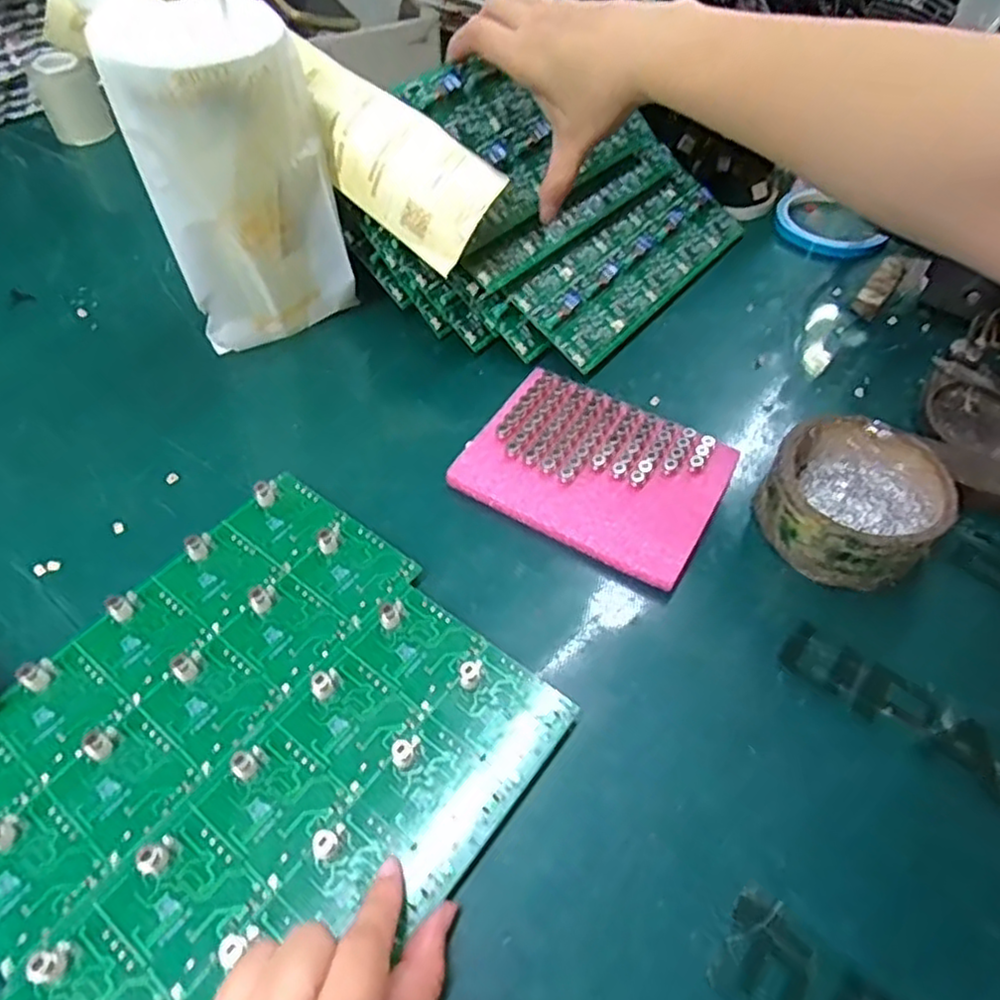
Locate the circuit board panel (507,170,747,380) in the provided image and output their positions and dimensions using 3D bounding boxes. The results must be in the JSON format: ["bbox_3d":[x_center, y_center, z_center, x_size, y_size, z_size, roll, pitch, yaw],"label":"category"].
[{"bbox_3d":[0.098,-0.176,0.517,0.212,0.012,0.080,-41,91,-27],"label":"circuit board panel"}]

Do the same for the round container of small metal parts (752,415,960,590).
[{"bbox_3d":[0.193,0.000,0.381,0.085,0.045,0.085,0,52,0],"label":"round container of small metal parts"}]

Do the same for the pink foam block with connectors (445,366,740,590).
[{"bbox_3d":[0.056,-0.019,0.413,0.142,0.018,0.107,24,56,18],"label":"pink foam block with connectors"}]

